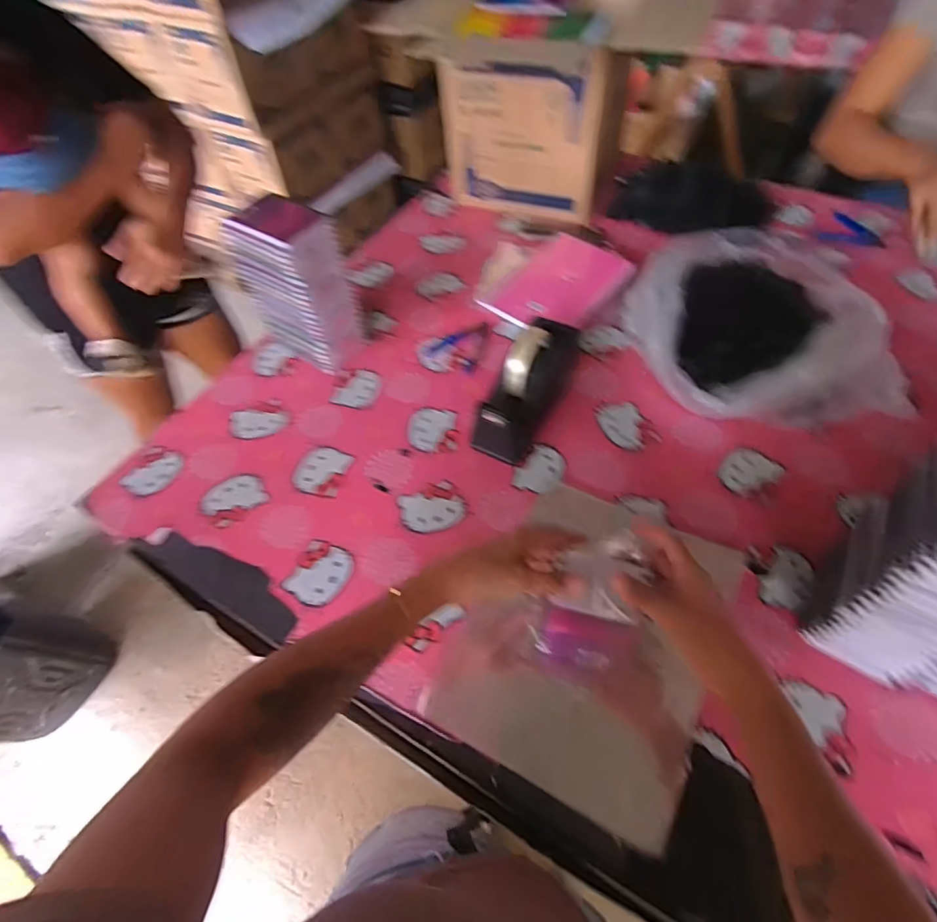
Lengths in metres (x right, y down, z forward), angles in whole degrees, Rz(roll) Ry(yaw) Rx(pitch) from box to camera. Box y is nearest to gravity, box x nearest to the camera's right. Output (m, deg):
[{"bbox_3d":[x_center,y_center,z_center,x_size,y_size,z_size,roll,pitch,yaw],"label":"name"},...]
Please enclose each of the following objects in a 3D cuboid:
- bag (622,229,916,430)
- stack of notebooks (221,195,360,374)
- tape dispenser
[{"bbox_3d":[0.411,-0.210,0.780,0.304,0.104,0.364,-1,57,2],"label":"bag"},{"bbox_3d":[-0.242,-0.257,0.787,0.132,0.204,0.108,25,61,17],"label":"stack of notebooks"},{"bbox_3d":[0.083,-0.107,0.720,0.076,0.121,0.206,25,61,17],"label":"tape dispenser"}]

